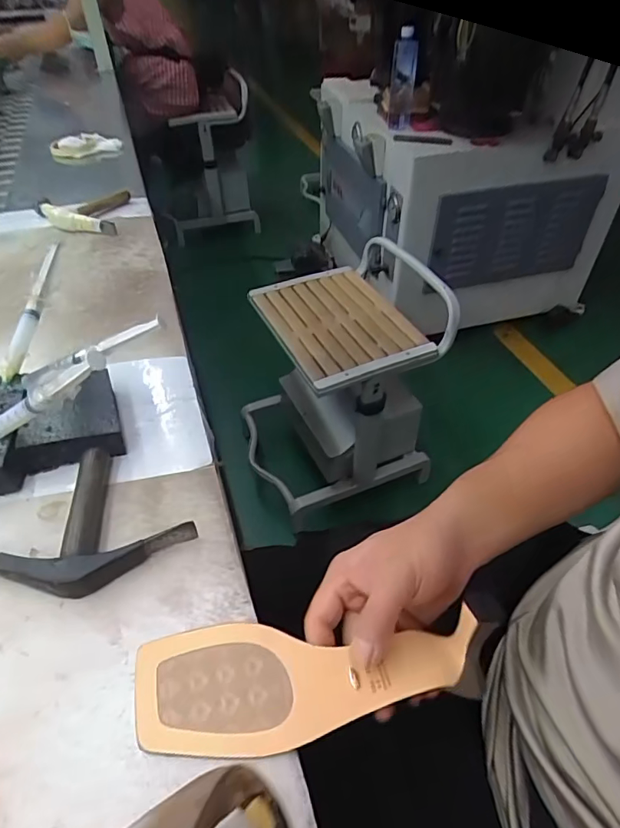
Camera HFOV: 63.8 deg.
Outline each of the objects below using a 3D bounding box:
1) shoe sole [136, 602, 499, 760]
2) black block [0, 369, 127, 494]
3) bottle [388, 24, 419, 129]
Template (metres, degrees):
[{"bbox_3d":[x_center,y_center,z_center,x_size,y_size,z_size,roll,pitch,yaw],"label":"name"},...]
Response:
[{"bbox_3d":[0.004,0.174,0.332,0.232,0.012,0.076,-6,45,-3],"label":"shoe sole"},{"bbox_3d":[-0.270,0.009,0.470,0.167,0.039,0.128,-18,48,-15],"label":"black block"},{"bbox_3d":[0.251,-0.896,1.340,0.065,0.230,0.070,6,15,4],"label":"bottle"}]

